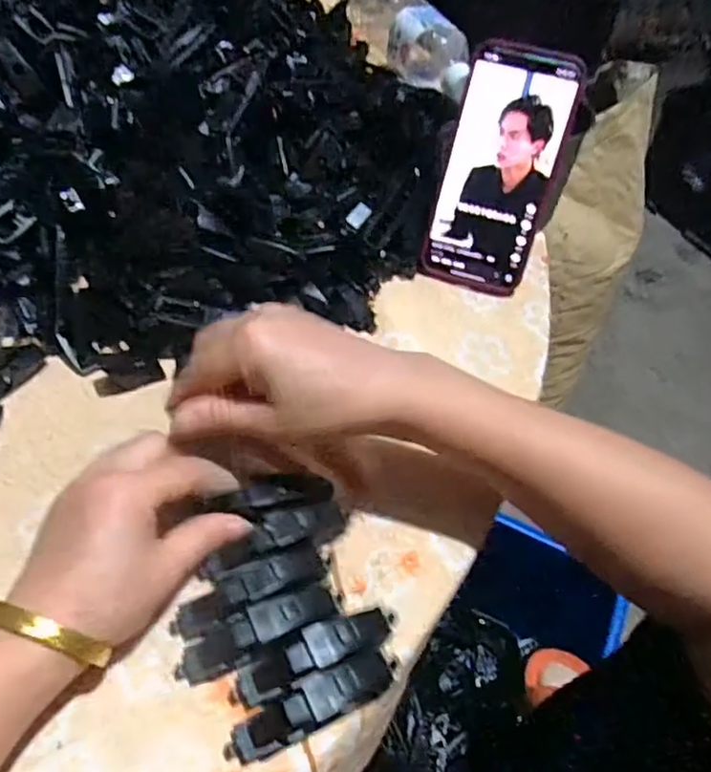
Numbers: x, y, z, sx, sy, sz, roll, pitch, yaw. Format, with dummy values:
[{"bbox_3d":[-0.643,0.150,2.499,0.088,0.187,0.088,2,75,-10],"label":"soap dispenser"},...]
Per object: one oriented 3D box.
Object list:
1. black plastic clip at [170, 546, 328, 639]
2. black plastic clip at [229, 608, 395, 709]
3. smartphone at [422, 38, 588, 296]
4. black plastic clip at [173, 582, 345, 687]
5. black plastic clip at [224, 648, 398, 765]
[{"bbox_3d":[-0.051,0.099,0.309,0.078,0.019,0.019,-17,57,-17],"label":"black plastic clip"},{"bbox_3d":[-0.019,0.124,0.295,0.080,0.020,0.018,-18,57,-17],"label":"black plastic clip"},{"bbox_3d":[0.103,-0.150,0.449,0.082,0.164,0.008,14,20,10],"label":"smartphone"},{"bbox_3d":[-0.045,0.115,0.299,0.080,0.020,0.019,-18,57,-18],"label":"black plastic clip"},{"bbox_3d":[-0.019,0.143,0.284,0.080,0.019,0.018,-20,58,-19],"label":"black plastic clip"}]

